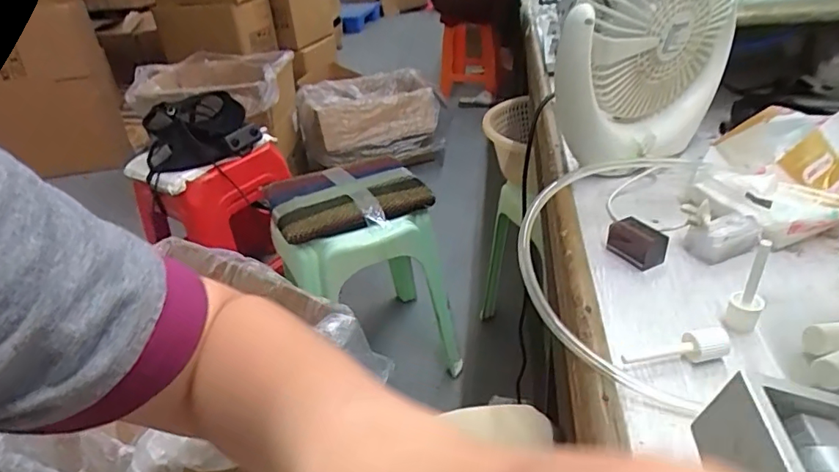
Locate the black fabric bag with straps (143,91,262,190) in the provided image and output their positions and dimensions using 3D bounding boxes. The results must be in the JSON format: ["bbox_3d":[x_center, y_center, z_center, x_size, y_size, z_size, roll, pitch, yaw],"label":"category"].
[{"bbox_3d":[-0.543,-0.266,1.314,0.255,0.209,0.117,-22,-2,-22],"label":"black fabric bag with straps"}]

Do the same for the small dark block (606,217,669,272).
[{"bbox_3d":[0.168,0.004,0.417,0.022,0.028,0.041,-22,36,-22],"label":"small dark block"}]

